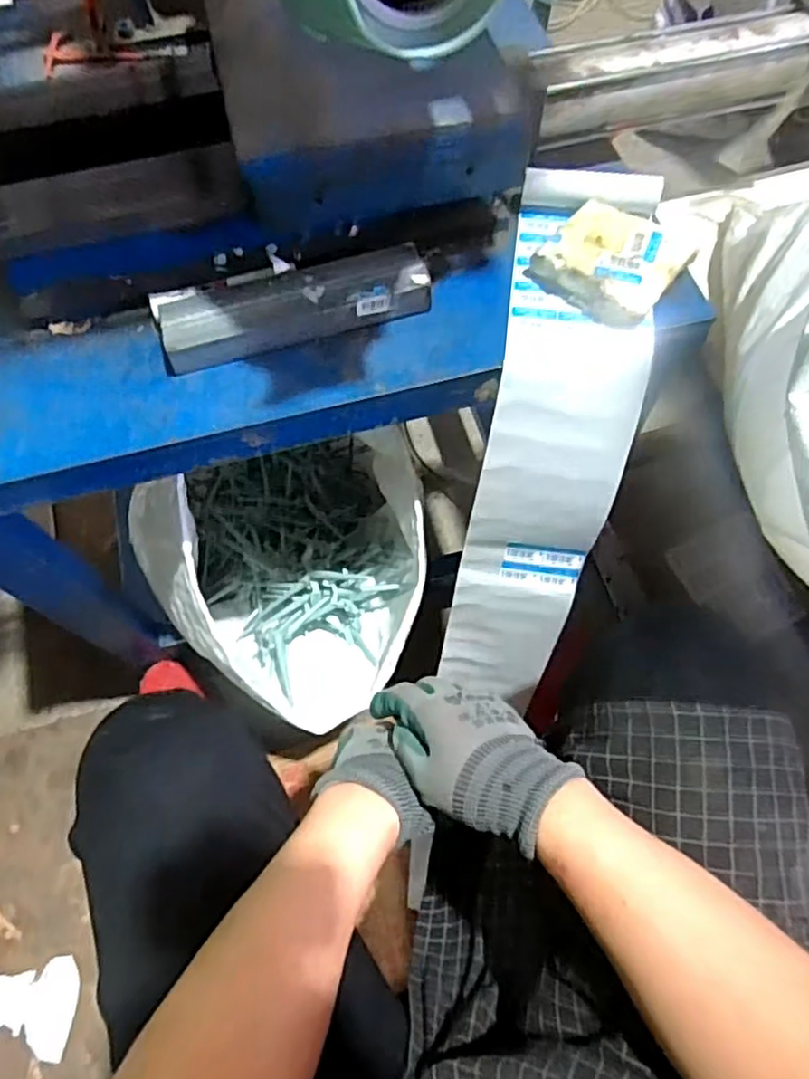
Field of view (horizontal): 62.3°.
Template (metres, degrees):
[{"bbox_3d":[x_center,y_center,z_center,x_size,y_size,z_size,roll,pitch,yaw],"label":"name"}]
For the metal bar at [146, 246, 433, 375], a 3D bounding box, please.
[{"bbox_3d":[-0.083,-0.176,0.511,0.202,0.031,0.066,-11,67,-4],"label":"metal bar"}]

